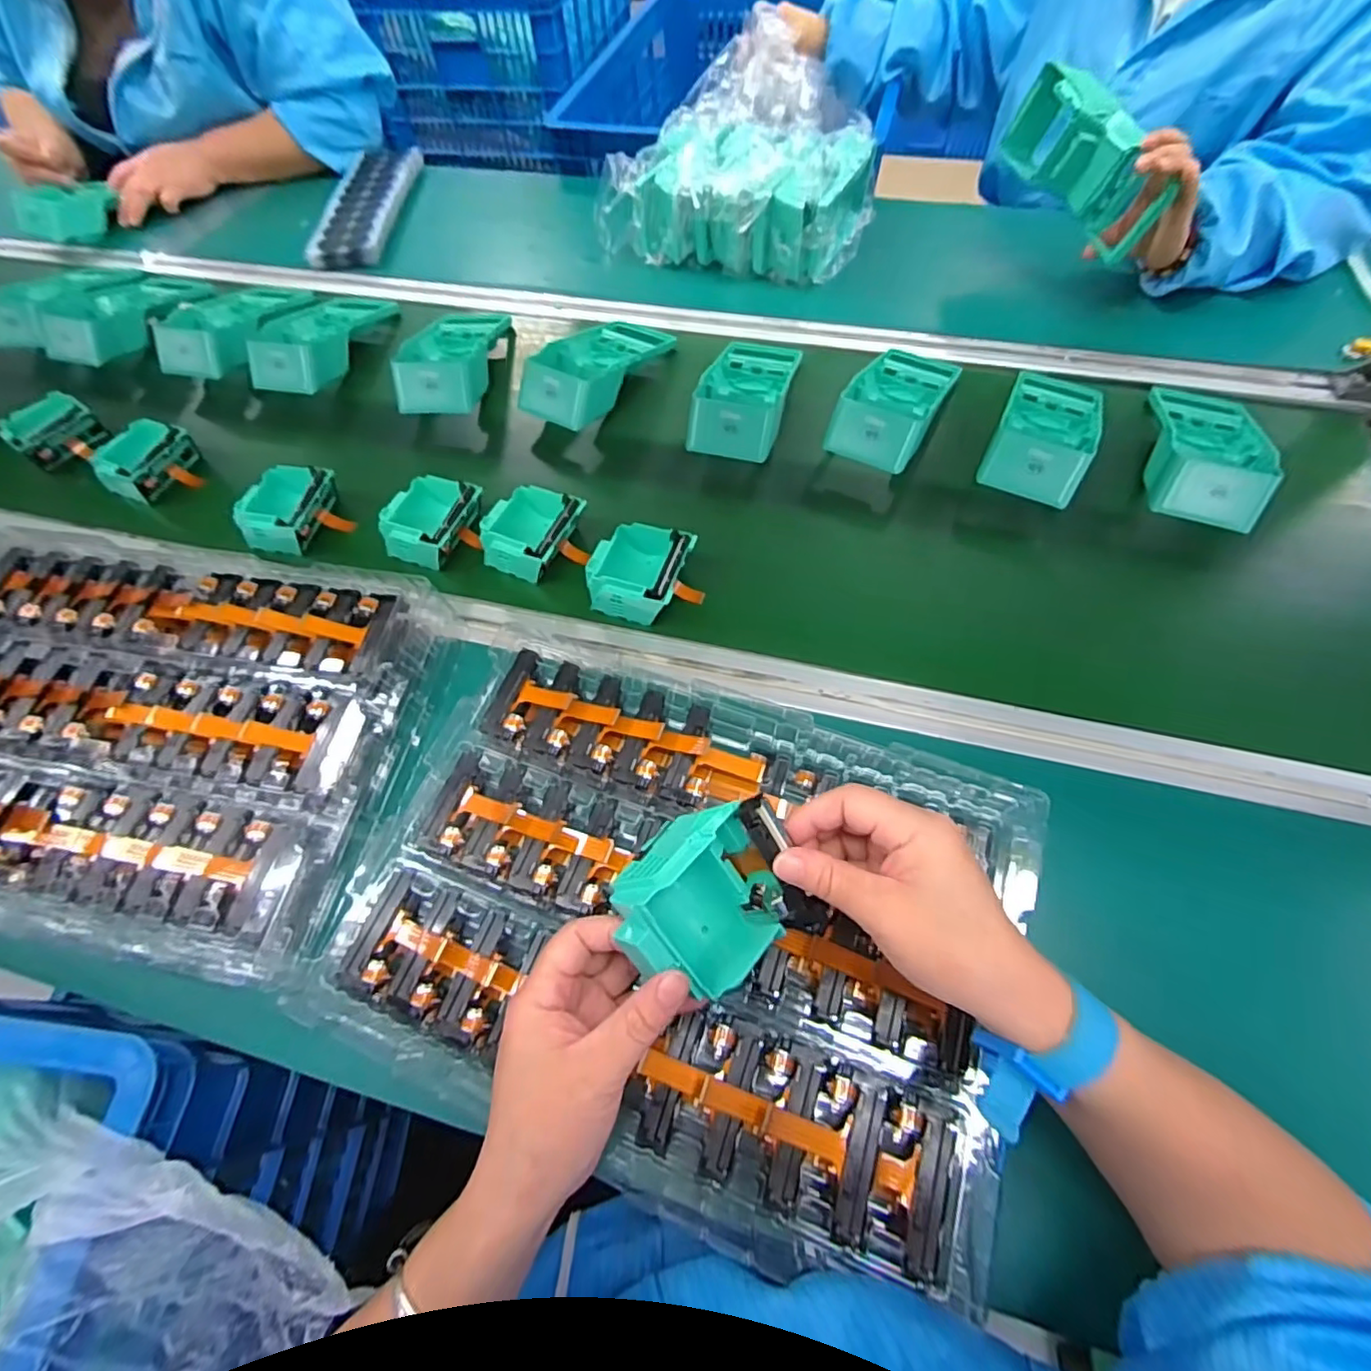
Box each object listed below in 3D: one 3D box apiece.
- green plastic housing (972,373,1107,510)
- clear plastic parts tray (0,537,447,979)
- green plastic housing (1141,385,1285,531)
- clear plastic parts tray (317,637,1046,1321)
[{"bbox_3d":[0.335,-0.239,0.561,0.091,0.052,0.184,25,67,15],"label":"green plastic housing"},{"bbox_3d":[-0.398,0.019,0.414,0.383,0.038,0.262,7,63,7],"label":"clear plastic parts tray"},{"bbox_3d":[0.471,-0.221,0.549,0.095,0.052,0.194,22,66,14],"label":"green plastic housing"},{"bbox_3d":[0.004,0.125,0.365,0.371,0.032,0.269,19,65,12],"label":"clear plastic parts tray"}]

